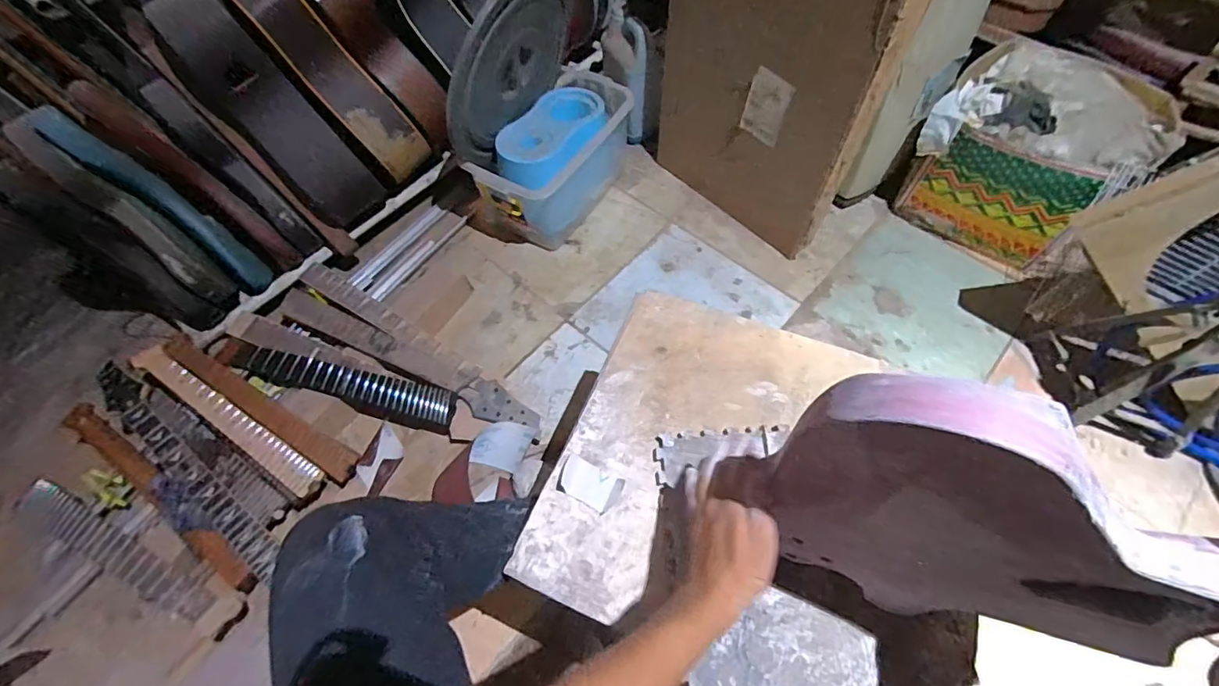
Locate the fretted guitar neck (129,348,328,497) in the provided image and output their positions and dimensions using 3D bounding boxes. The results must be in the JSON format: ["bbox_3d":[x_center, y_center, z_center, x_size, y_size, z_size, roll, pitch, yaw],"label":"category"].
[{"bbox_3d":[-0.773,0.144,1.035,0.500,0.031,0.054,30,67,16],"label":"fretted guitar neck"}]

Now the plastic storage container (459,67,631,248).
[{"bbox_3d":[-0.145,-0.482,1.338,0.291,0.240,0.454,28,67,15],"label":"plastic storage container"}]

